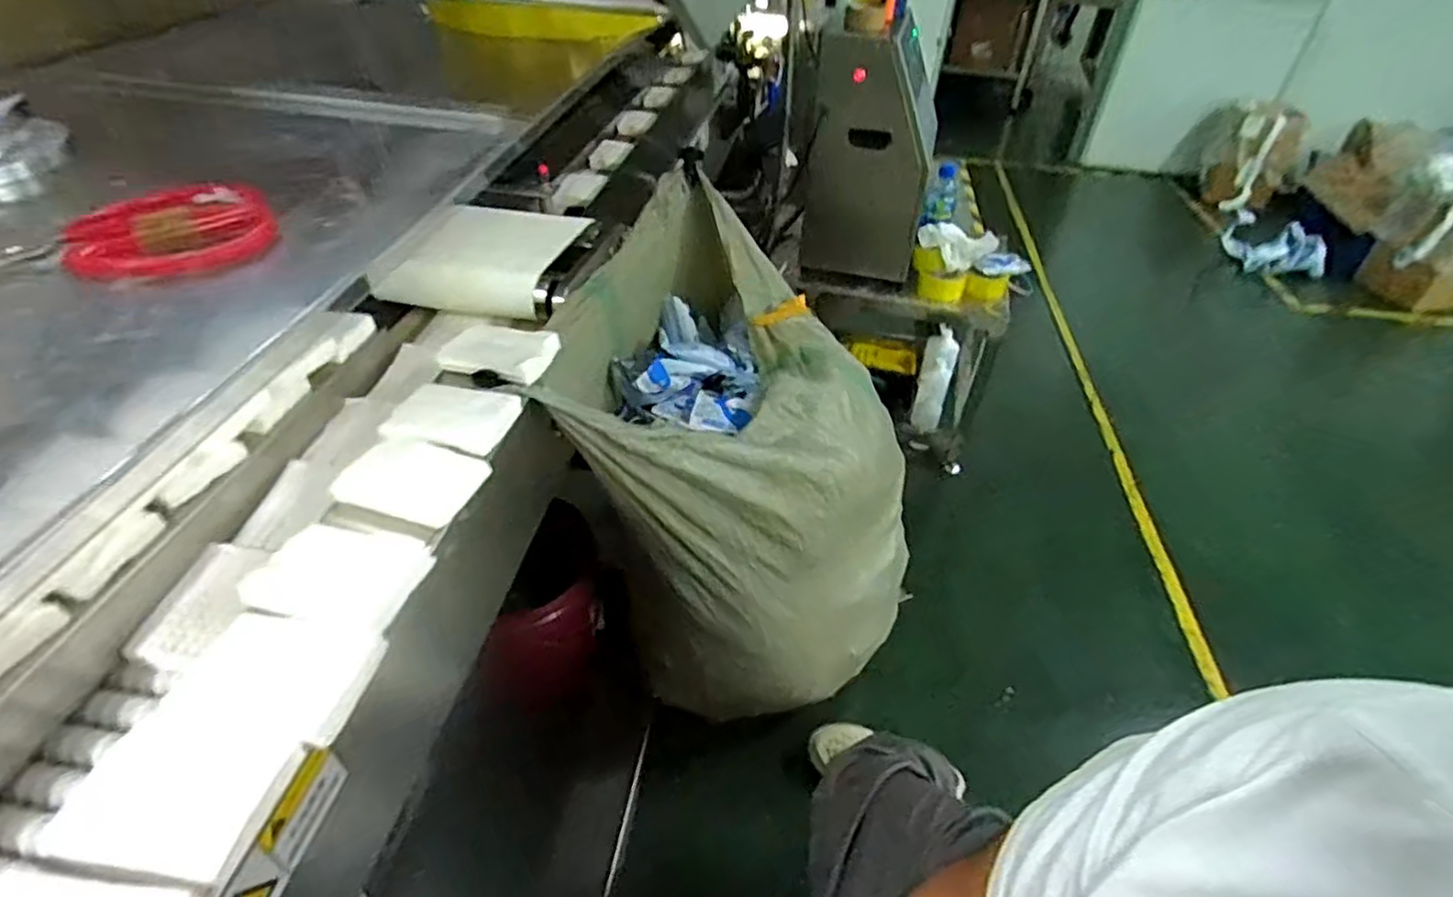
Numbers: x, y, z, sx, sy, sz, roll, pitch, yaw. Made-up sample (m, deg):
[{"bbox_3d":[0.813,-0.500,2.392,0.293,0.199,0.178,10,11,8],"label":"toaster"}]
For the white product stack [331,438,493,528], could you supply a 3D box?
[{"bbox_3d":[-0.256,0.025,0.576,0.101,0.016,0.074,12,41,9],"label":"white product stack"}]

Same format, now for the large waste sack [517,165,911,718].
[{"bbox_3d":[0.075,0.037,1.164,0.483,0.700,0.681,10,41,7],"label":"large waste sack"}]

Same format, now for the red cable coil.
[{"bbox_3d":[-0.311,-0.124,0.396,0.096,0.020,0.082,-26,49,-30],"label":"red cable coil"}]

